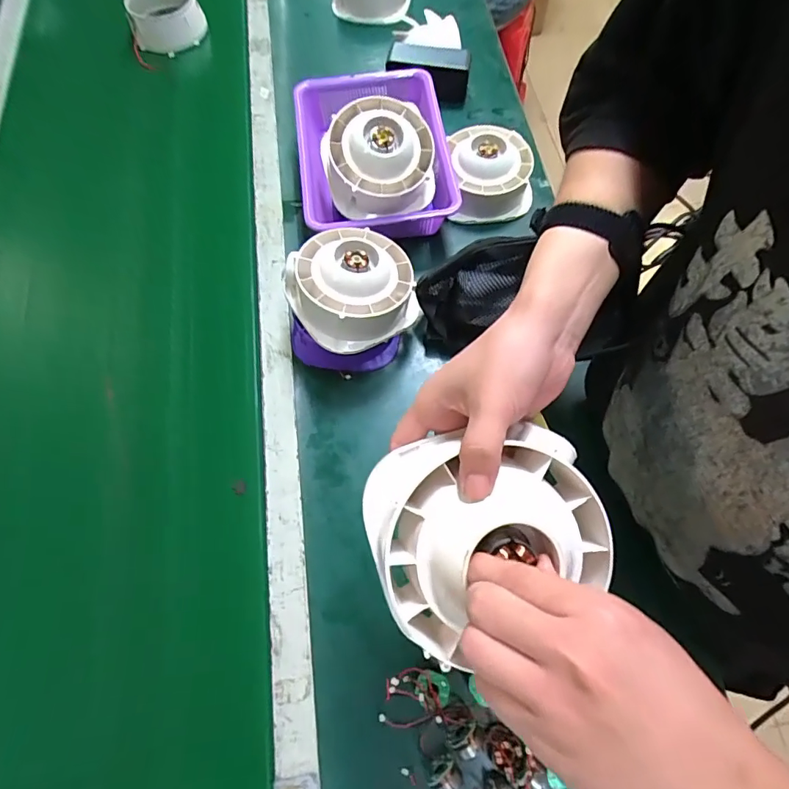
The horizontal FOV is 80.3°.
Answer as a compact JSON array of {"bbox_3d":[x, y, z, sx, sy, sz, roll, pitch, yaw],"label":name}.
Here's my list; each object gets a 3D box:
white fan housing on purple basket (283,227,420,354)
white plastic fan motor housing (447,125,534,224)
[{"bbox_3d":[-0.046,-0.123,0.525,0.135,0.065,0.126,0,68,0],"label":"white fan housing on purple basket"},{"bbox_3d":[0.136,-0.315,0.659,0.117,0.062,0.130,-1,68,-1],"label":"white plastic fan motor housing"}]

